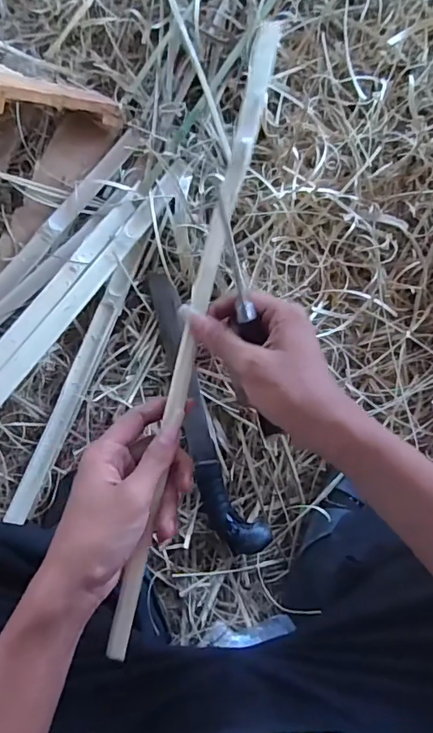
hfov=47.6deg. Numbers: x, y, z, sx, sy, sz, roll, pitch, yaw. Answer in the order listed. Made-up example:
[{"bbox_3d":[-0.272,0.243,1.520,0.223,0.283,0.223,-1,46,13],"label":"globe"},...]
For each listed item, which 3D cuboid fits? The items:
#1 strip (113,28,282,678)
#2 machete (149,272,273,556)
[{"bbox_3d":[-0.015,-0.025,0.360,0.018,0.012,0.465,14,87,2],"label":"strip"},{"bbox_3d":[-0.028,0.053,0.643,0.064,0.023,0.385,-20,80,-8],"label":"machete"}]

